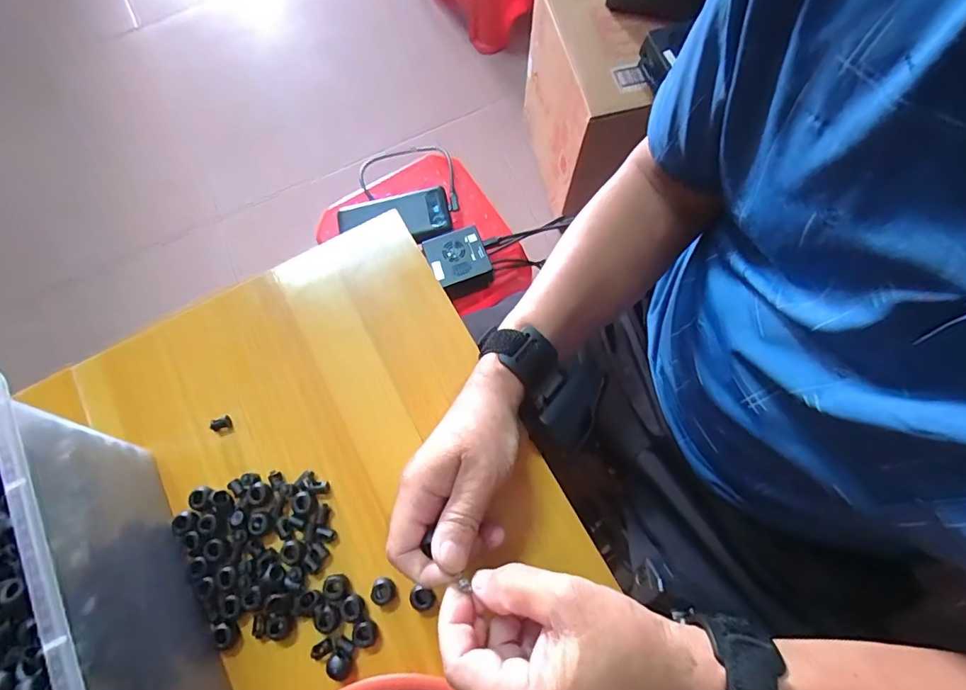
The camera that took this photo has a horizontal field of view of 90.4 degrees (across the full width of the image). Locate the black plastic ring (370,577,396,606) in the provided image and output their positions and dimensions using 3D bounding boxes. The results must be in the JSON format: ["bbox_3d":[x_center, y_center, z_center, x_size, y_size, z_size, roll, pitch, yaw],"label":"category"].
[{"bbox_3d":[-0.071,0.175,0.341,0.016,0.010,0.017,0,73,1],"label":"black plastic ring"}]

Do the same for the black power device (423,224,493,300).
[{"bbox_3d":[-0.031,-0.107,0.648,0.079,0.051,0.081,-17,74,-4],"label":"black power device"}]

